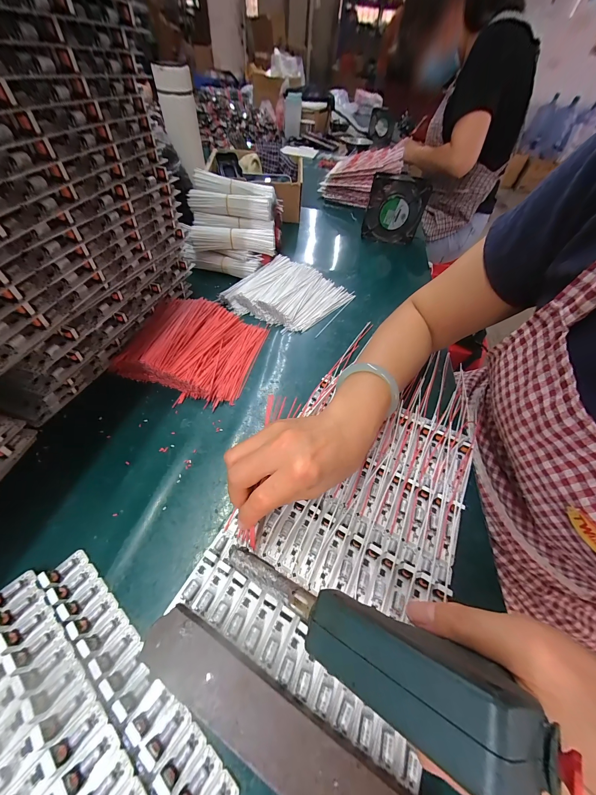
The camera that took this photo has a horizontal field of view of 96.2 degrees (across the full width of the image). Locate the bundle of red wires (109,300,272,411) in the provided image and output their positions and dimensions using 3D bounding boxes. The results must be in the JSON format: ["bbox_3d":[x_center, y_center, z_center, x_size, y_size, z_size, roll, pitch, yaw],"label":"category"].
[{"bbox_3d":[-0.141,-0.072,0.363,0.162,0.040,0.154,12,52,3],"label":"bundle of red wires"}]

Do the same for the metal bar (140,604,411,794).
[{"bbox_3d":[-0.014,0.207,0.166,0.197,0.020,0.036,27,55,15],"label":"metal bar"}]

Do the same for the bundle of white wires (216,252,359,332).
[{"bbox_3d":[-0.013,-0.182,0.465,0.155,0.027,0.193,38,58,22],"label":"bundle of white wires"}]

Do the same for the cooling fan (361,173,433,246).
[{"bbox_3d":[0.213,-0.411,0.596,0.120,0.132,0.039,16,53,7],"label":"cooling fan"}]

